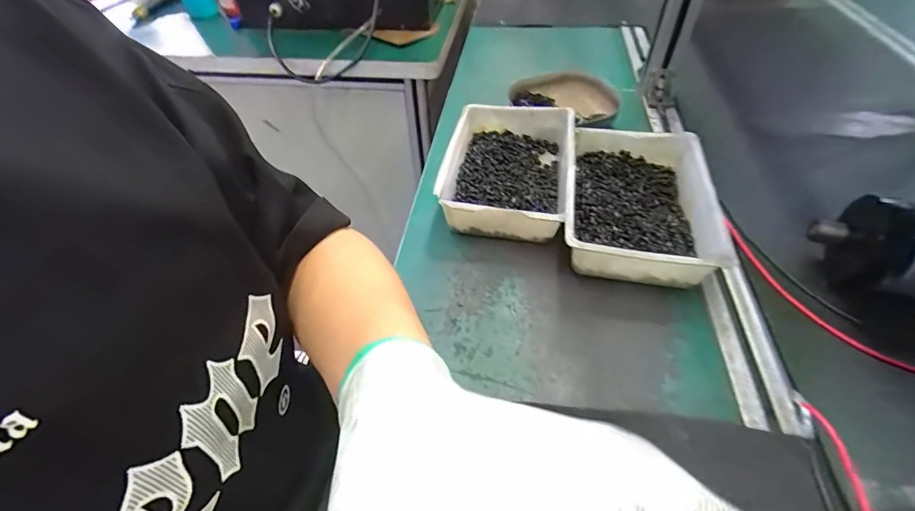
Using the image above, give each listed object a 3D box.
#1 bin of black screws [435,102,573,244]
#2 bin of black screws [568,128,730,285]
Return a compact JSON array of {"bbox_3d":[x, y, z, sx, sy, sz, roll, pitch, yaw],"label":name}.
[{"bbox_3d":[0.059,-0.099,0.488,0.139,0.061,0.200,8,48,11],"label":"bin of black screws"},{"bbox_3d":[0.185,-0.052,0.436,0.141,0.063,0.206,12,49,14],"label":"bin of black screws"}]

